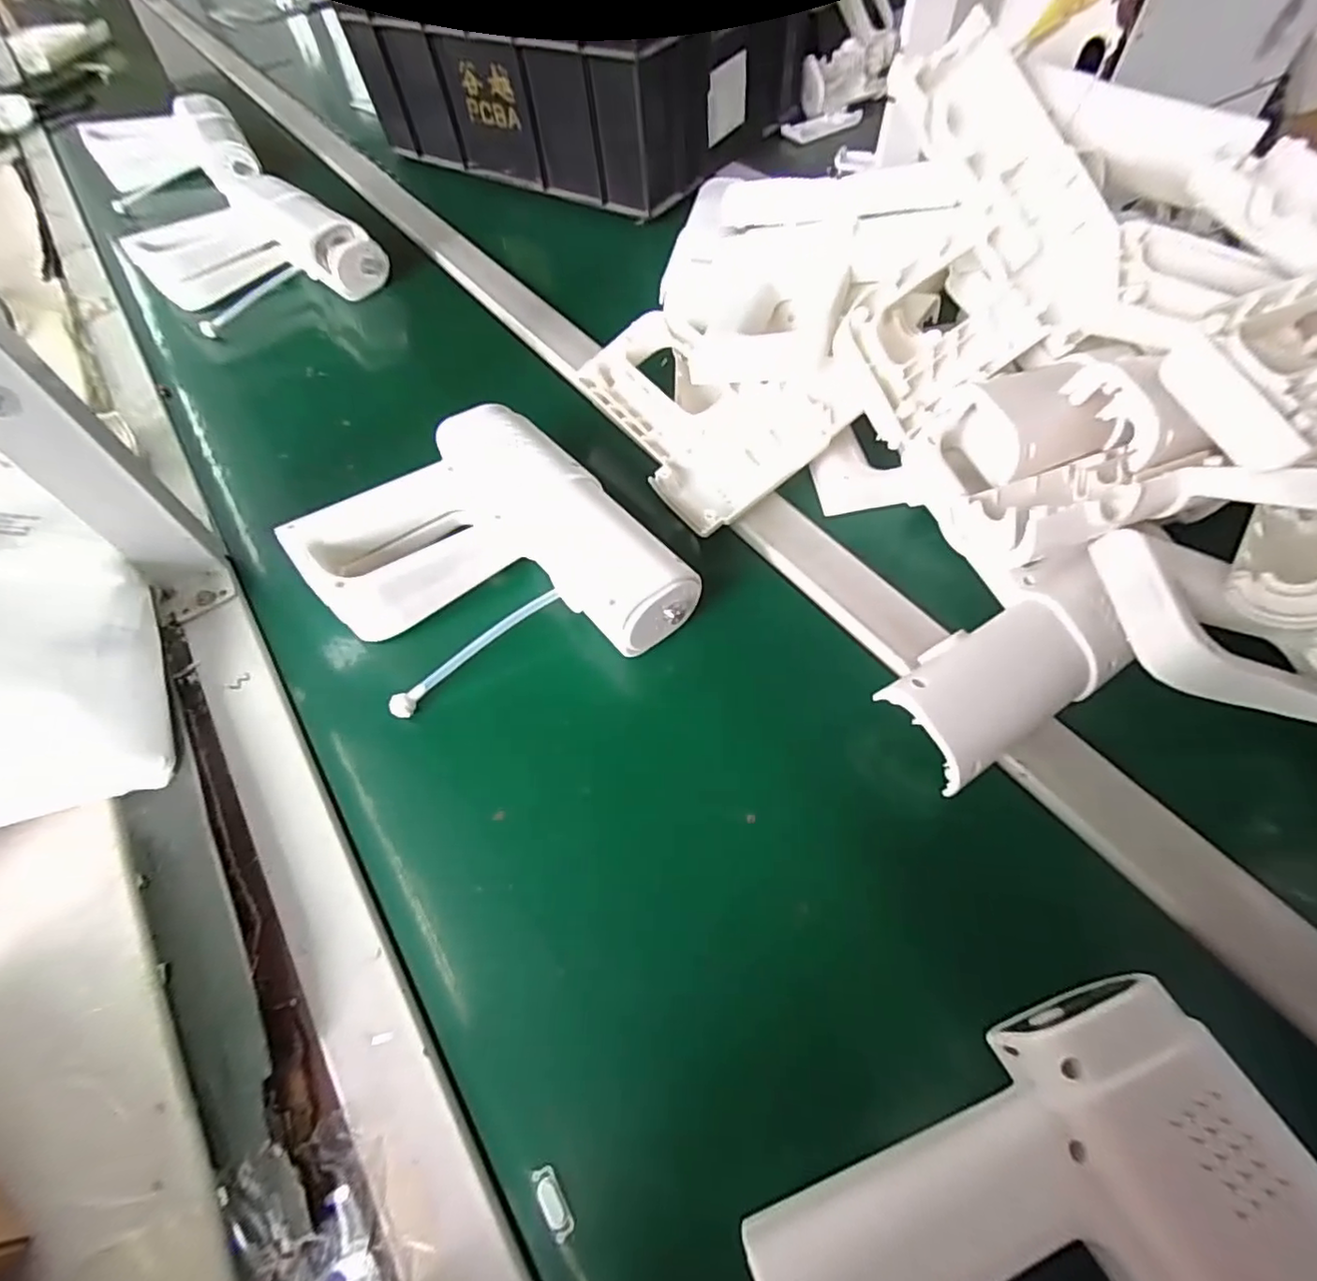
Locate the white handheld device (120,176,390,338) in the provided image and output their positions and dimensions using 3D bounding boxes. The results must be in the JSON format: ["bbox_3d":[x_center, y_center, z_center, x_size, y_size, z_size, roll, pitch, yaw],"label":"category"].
[{"bbox_3d":[-0.402,-0.385,0.604,0.177,0.065,0.170,36,66,24],"label":"white handheld device"}]

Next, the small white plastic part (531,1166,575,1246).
[{"bbox_3d":[-0.041,0.222,0.239,0.008,0.004,0.024,-30,60,-15],"label":"small white plastic part"}]

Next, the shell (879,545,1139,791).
[{"bbox_3d":[0.191,0.014,0.333,0.148,0.040,0.072,-29,60,-14],"label":"shell"}]

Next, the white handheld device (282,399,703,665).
[{"bbox_3d":[-0.101,-0.047,0.378,0.210,0.061,0.172,39,67,25],"label":"white handheld device"}]

